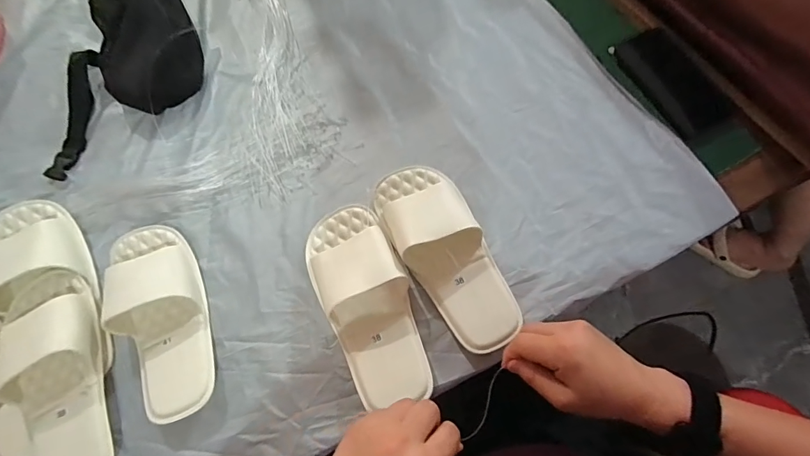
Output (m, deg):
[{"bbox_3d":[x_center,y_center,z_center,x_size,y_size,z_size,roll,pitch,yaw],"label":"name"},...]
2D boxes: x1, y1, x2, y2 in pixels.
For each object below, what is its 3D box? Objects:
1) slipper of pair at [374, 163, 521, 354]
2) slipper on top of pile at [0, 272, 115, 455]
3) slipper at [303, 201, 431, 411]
[{"bbox_3d":[0.046,0.025,0.476,0.102,0.043,0.236,-24,70,-4],"label":"slipper of pair"},{"bbox_3d":[-0.383,0.163,0.451,0.097,0.050,0.242,-20,70,-3],"label":"slipper on top of pile"},{"bbox_3d":[-0.042,0.080,0.469,0.099,0.051,0.236,-25,70,-5],"label":"slipper"}]

